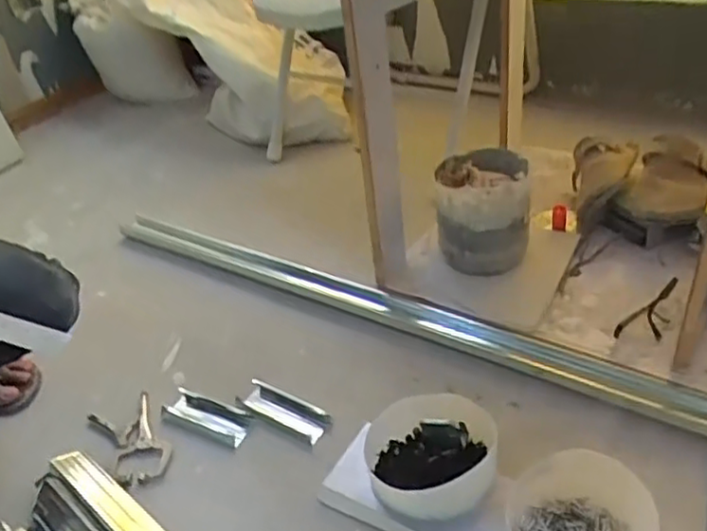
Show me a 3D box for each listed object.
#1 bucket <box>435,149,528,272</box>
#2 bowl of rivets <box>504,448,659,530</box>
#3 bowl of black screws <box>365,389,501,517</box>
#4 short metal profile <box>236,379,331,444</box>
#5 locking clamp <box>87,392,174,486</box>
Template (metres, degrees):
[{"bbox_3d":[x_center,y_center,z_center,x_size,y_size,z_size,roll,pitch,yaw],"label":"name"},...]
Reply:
[{"bbox_3d":[0.210,-0.082,1.117,0.148,0.182,0.146,-5,36,4],"label":"bucket"},{"bbox_3d":[0.241,0.284,0.723,0.151,0.085,0.149,-5,36,4],"label":"bowl of rivets"},{"bbox_3d":[0.097,0.226,0.801,0.160,0.077,0.144,-9,36,-2],"label":"bowl of black screws"},{"bbox_3d":[-0.098,0.212,0.995,0.151,0.016,0.056,20,44,32],"label":"short metal profile"},{"bbox_3d":[-0.321,0.253,0.981,0.087,0.018,0.174,-24,39,-21],"label":"locking clamp"}]

